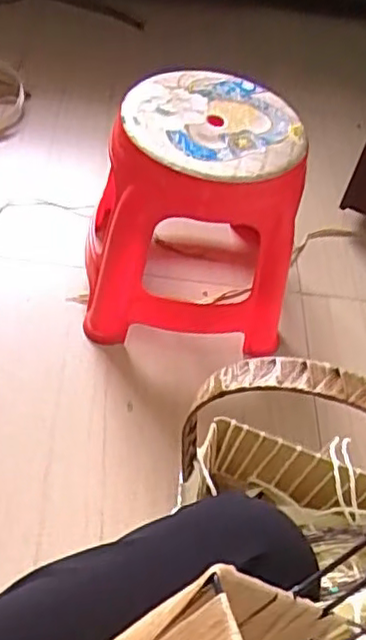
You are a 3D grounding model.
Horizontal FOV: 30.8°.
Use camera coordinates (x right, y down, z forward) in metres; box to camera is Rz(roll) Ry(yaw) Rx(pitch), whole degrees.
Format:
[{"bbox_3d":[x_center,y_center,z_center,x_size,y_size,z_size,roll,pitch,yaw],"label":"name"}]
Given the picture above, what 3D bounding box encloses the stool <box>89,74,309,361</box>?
[{"bbox_3d":[0.021,-0.164,1.011,0.294,0.307,0.287,9,48,5],"label":"stool"}]

